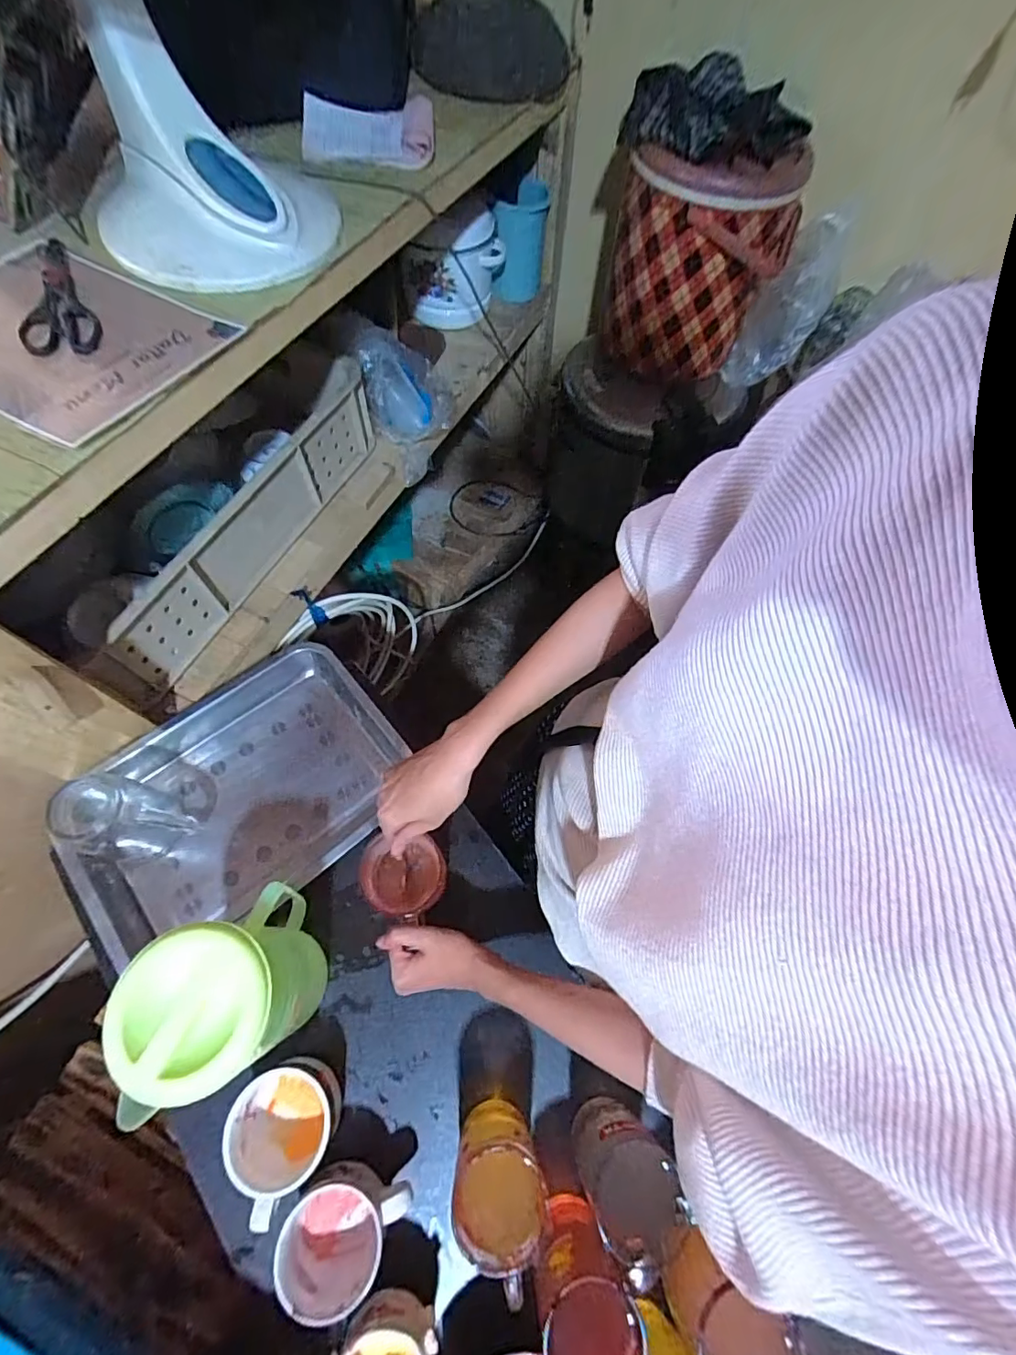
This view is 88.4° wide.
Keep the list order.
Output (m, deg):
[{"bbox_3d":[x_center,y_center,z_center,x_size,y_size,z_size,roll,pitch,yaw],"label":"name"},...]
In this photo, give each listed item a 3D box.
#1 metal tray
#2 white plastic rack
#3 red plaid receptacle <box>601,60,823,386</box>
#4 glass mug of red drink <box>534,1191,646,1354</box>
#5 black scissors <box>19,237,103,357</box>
[{"bbox_3d":[-0.311,0.143,0.610,0.364,0.060,0.266,-37,74,-19],"label":"metal tray"},{"bbox_3d":[-0.345,-0.231,0.754,0.045,0.134,0.535,23,66,5],"label":"white plastic rack"},{"bbox_3d":[0.351,-0.841,0.992,0.275,0.357,0.325,-3,67,-7],"label":"red plaid receptacle"},{"bbox_3d":[0.057,0.478,0.405,0.065,0.134,0.072,-9,67,-10],"label":"glass mug of red drink"},{"bbox_3d":[-0.484,-0.404,0.554,0.068,0.007,0.222,-25,68,-14],"label":"black scissors"}]

